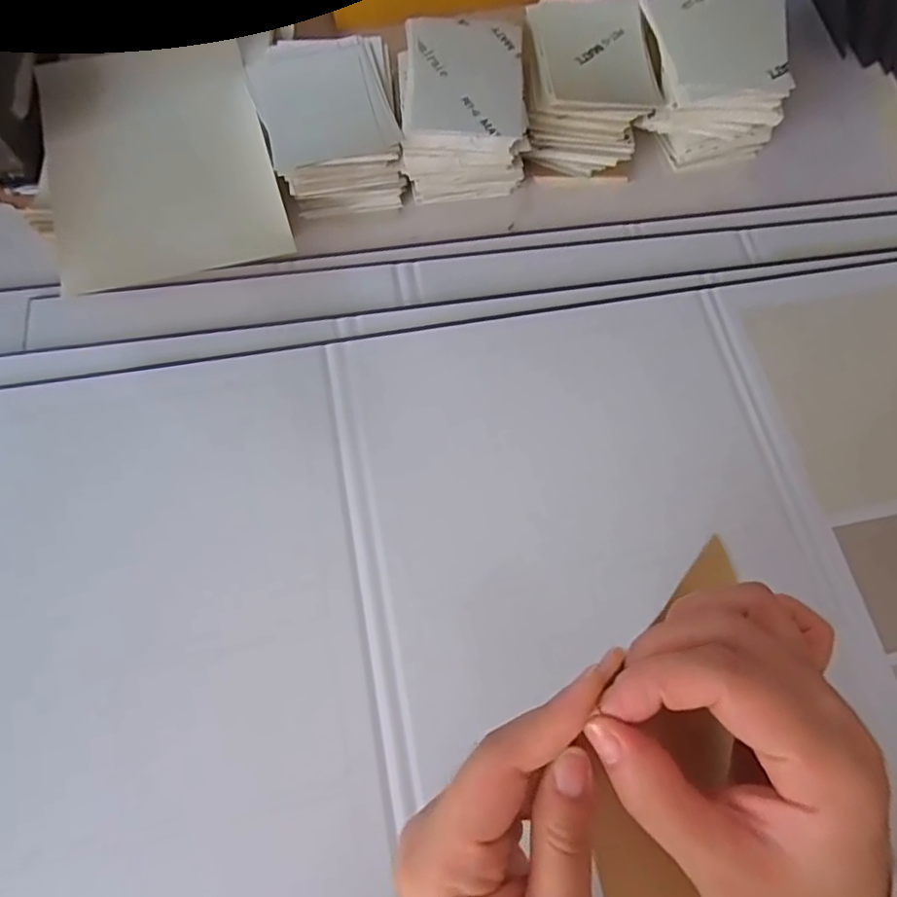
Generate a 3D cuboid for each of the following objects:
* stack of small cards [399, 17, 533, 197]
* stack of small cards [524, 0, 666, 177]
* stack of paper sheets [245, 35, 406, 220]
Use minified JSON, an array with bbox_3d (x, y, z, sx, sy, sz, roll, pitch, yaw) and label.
[{"bbox_3d":[0.010,-0.266,0.468,0.094,0.076,0.124,-3,72,-4],"label":"stack of small cards"},{"bbox_3d":[0.110,-0.295,0.483,0.097,0.074,0.121,1,71,-3],"label":"stack of small cards"},{"bbox_3d":[-0.091,-0.251,0.463,0.105,0.060,0.131,-13,73,-7],"label":"stack of paper sheets"}]

